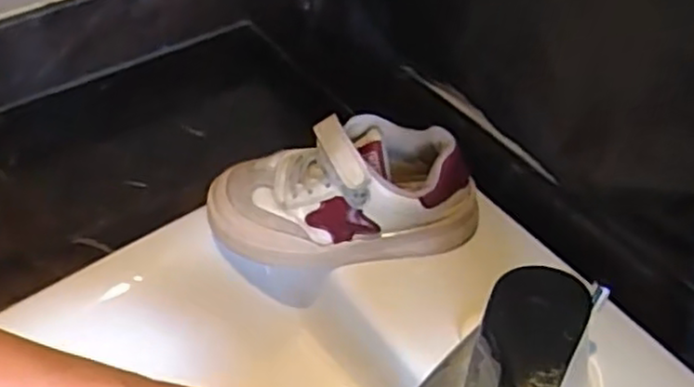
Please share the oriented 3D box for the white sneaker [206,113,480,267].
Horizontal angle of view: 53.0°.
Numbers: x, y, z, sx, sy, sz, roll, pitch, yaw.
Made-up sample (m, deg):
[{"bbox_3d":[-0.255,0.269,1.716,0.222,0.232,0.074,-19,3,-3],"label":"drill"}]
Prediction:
[{"bbox_3d":[-0.007,-0.003,0.500,0.189,0.079,0.079,-5,47,0],"label":"white sneaker"}]

